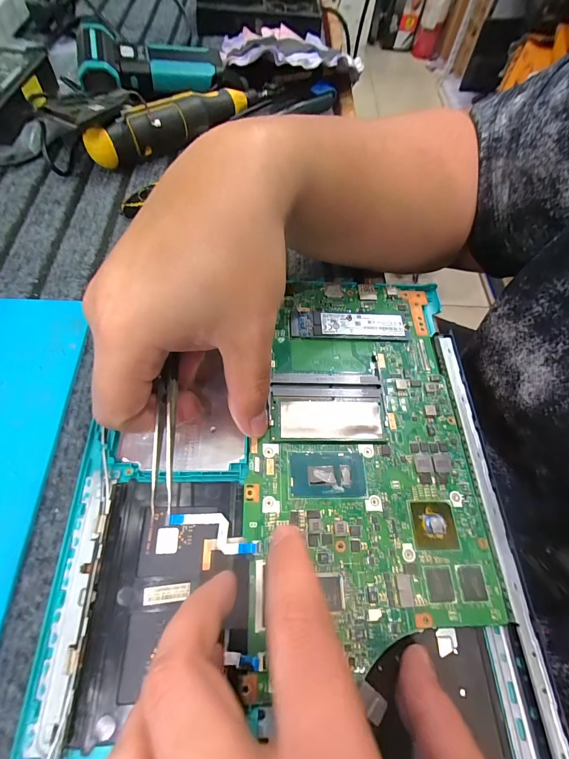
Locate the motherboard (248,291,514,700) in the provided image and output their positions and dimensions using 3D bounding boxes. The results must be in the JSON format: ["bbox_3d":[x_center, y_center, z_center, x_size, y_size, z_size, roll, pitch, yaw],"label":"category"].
[{"bbox_3d":[0.044,0.029,0.208,0.124,0.007,0.220,1,63,-3],"label":"motherboard"}]

